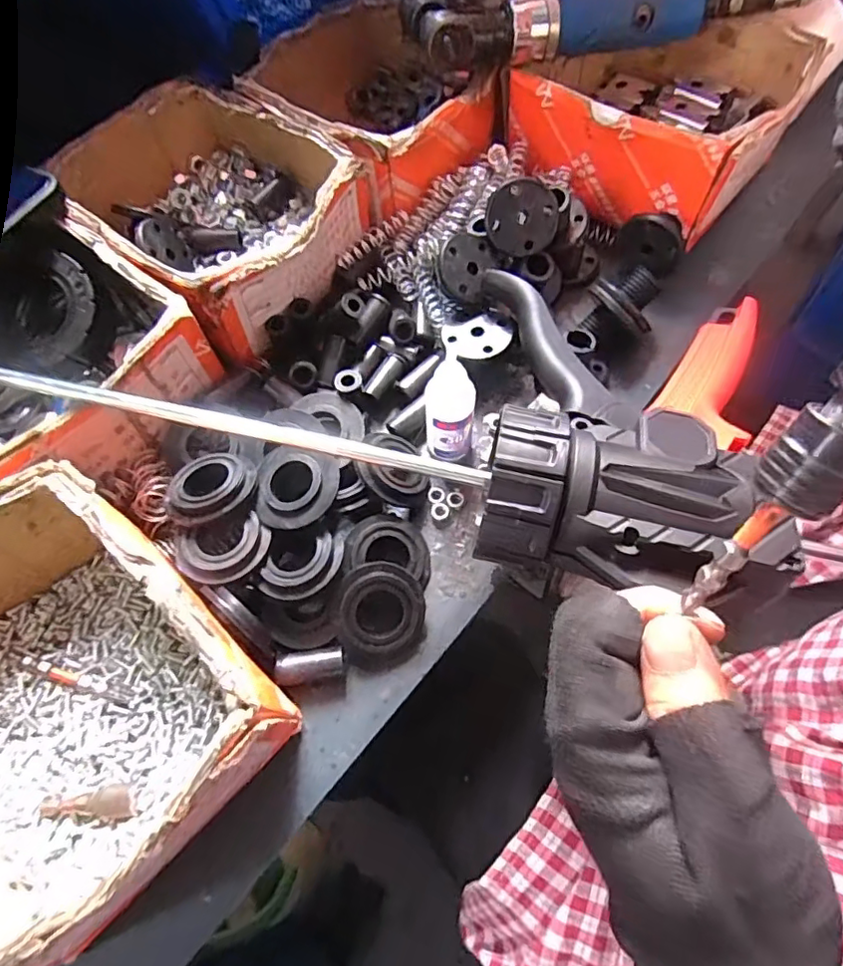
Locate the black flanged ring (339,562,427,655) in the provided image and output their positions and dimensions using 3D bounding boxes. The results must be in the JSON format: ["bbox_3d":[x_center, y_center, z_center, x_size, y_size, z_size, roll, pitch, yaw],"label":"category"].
[{"bbox_3d":[-0.019,0.062,0.281,0.042,0.012,0.043,14,88,-6],"label":"black flanged ring"}]

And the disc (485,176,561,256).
[{"bbox_3d":[0.061,-0.159,0.343,0.042,0.005,0.042,0,107,0],"label":"disc"}]

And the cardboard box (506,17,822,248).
[{"bbox_3d":[0.157,-0.256,0.390,0.159,0.067,0.144,28,69,17],"label":"cardboard box"}]

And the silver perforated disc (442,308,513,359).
[{"bbox_3d":[0.033,-0.089,0.341,0.041,0.005,0.038,-1,60,2],"label":"silver perforated disc"}]

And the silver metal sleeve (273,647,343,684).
[{"bbox_3d":[-0.053,0.089,0.279,0.032,0.011,0.013,-8,63,0],"label":"silver metal sleeve"}]

